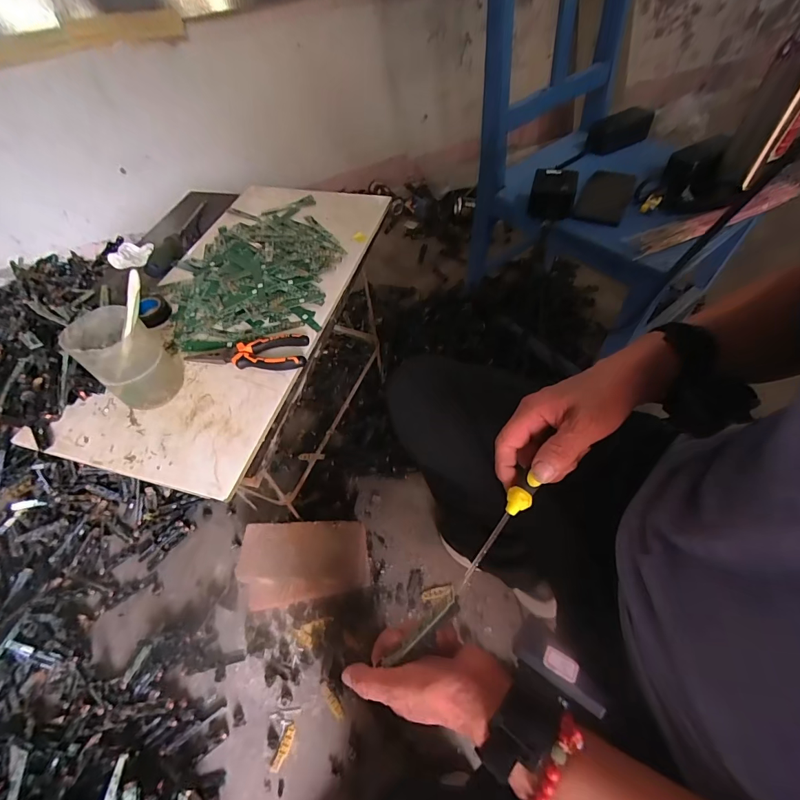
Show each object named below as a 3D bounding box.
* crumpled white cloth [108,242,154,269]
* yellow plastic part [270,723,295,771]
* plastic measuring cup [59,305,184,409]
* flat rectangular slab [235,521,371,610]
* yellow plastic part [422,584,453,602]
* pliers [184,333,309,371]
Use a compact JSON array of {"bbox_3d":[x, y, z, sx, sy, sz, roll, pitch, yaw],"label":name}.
[{"bbox_3d":[-0.463,-0.255,0.697,0.046,0.023,0.072,22,59,21],"label":"crumpled white cloth"},{"bbox_3d":[-0.187,0.561,0.645,0.015,0.004,0.063,19,56,14],"label":"yellow plastic part"},{"bbox_3d":[-0.315,-0.050,0.467,0.076,0.096,0.081,-3,53,4],"label":"plastic measuring cup"},{"bbox_3d":[-0.180,0.311,0.773,0.238,0.099,0.132,-7,53,1],"label":"flat rectangular slab"},{"bbox_3d":[0.070,0.367,0.761,0.059,0.016,0.021,-9,54,-6],"label":"yellow plastic part"},{"bbox_3d":[-0.200,-0.067,0.530,0.156,0.018,0.055,1,54,7],"label":"pliers"}]

